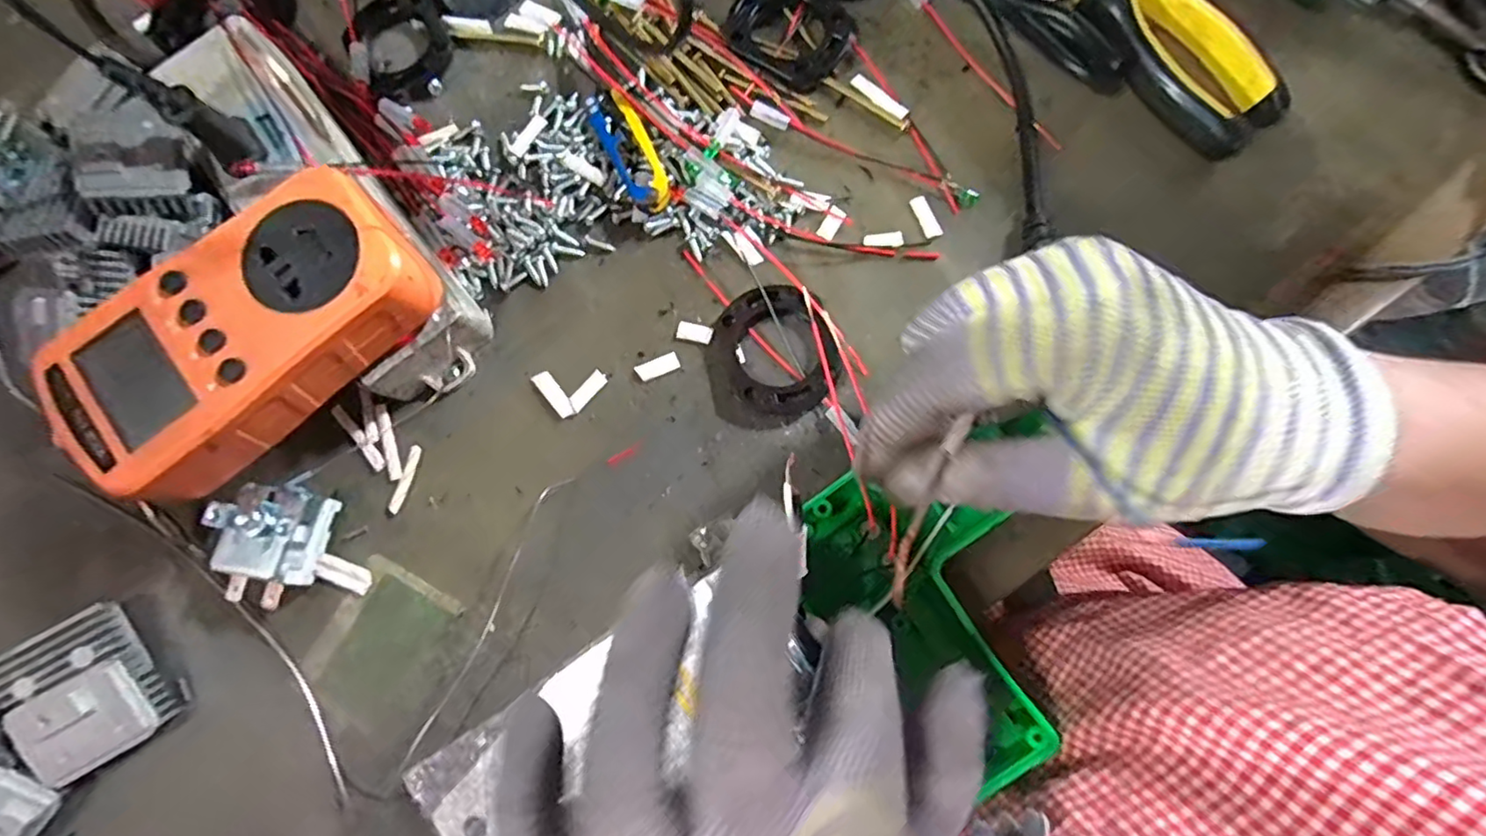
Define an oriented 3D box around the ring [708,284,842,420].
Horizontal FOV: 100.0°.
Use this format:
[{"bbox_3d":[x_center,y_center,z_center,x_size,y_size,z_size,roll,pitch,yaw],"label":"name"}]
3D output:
[{"bbox_3d":[0.015,-0.030,0.274,0.053,0.007,0.057,0,80,1],"label":"ring"}]

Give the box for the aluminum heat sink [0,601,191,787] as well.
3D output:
[{"bbox_3d":[-0.259,0.108,0.246,0.047,0.023,0.056,-37,81,-6],"label":"aluminum heat sink"}]

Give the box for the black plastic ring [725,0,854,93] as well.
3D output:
[{"bbox_3d":[0.024,-0.188,0.300,0.055,0.009,0.056,0,80,1],"label":"black plastic ring"}]

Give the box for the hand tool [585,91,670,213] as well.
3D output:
[{"bbox_3d":[-0.052,-0.124,0.288,0.020,0.011,0.066,-25,80,-4],"label":"hand tool"}]

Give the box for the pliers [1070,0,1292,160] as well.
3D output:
[{"bbox_3d":[0.188,-0.177,0.287,0.047,0.018,0.129,-38,81,-6],"label":"pliers"}]

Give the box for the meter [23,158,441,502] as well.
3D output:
[{"bbox_3d":[-0.177,-0.030,0.225,0.126,0.028,0.072,-42,82,-6],"label":"meter"}]

